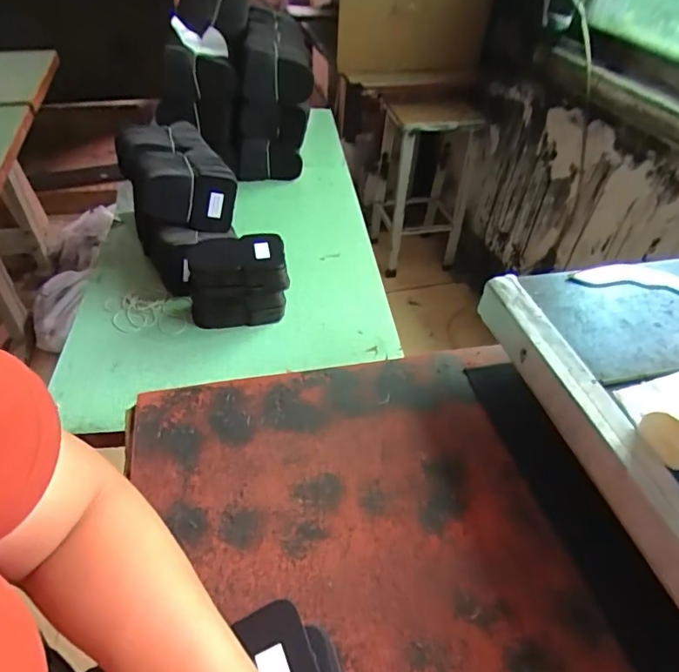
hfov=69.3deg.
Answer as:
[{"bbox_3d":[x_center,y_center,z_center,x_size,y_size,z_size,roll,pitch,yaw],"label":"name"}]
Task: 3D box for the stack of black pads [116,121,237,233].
[{"bbox_3d":[-0.297,-0.282,0.888,0.155,0.116,0.247,-20,49,-22],"label":"stack of black pads"}]

